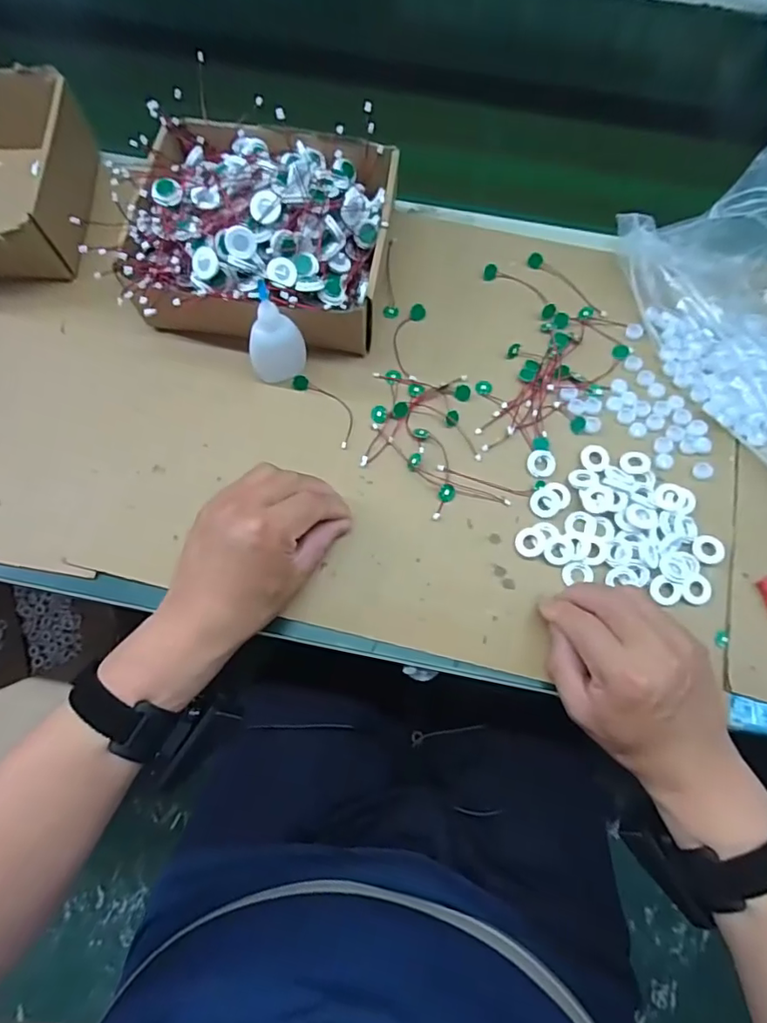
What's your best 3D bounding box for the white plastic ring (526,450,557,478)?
[{"bbox_3d":[0.131,-0.040,0.442,0.023,0.004,0.024,0,71,1],"label":"white plastic ring"}]

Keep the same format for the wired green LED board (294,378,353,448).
[{"bbox_3d":[-0.047,-0.090,0.456,0.026,0.008,0.077,-36,74,-11],"label":"wired green LED board"}]

